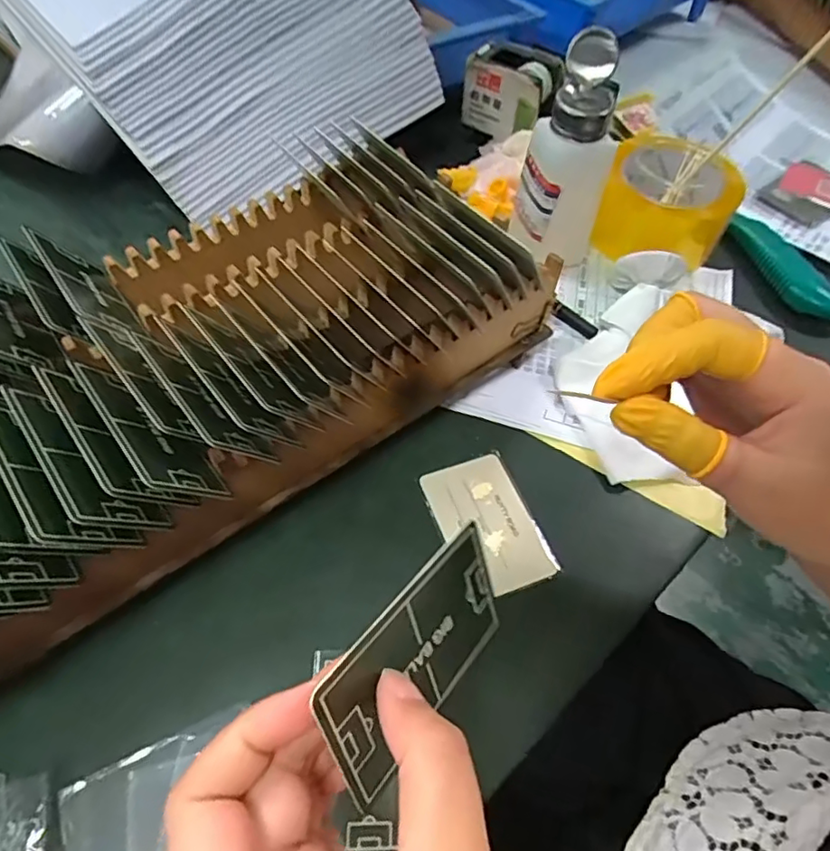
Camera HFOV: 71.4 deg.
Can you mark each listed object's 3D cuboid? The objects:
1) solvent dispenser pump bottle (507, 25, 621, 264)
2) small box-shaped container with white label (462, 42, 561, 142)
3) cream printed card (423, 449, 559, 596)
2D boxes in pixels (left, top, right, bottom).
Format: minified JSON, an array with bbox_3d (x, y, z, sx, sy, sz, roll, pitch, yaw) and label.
[{"bbox_3d":[0.110,-0.184,0.414,0.063,0.144,0.056,21,57,11],"label":"solvent dispenser pump bottle"},{"bbox_3d":[0.085,-0.299,0.519,0.071,0.062,0.043,34,60,19],"label":"small box-shaped container with white label"},{"bbox_3d":[0.043,0.058,0.345,0.054,0.004,0.085,-18,59,-12],"label":"cream printed card"}]

